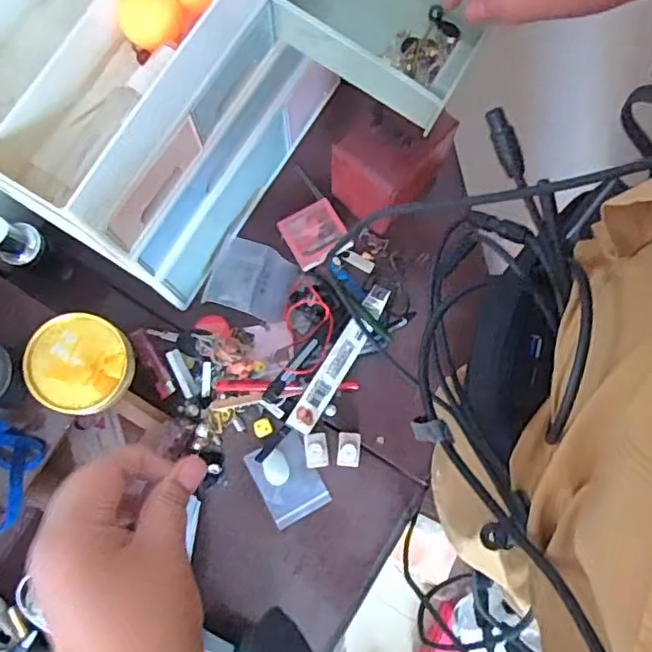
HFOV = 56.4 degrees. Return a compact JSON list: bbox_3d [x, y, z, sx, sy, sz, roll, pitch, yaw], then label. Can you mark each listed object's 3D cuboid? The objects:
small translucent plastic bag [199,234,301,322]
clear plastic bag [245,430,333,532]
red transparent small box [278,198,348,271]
[{"bbox_3d":[-0.075,-0.047,0.624,0.082,0.043,0.073,18,80,3],"label":"small translucent plastic bag"},{"bbox_3d":[-0.038,0.155,0.613,0.060,0.014,0.079,-28,81,-5],"label":"clear plastic bag"},{"bbox_3d":[-0.012,-0.099,0.649,0.062,0.016,0.063,-28,81,-5],"label":"red transparent small box"}]

